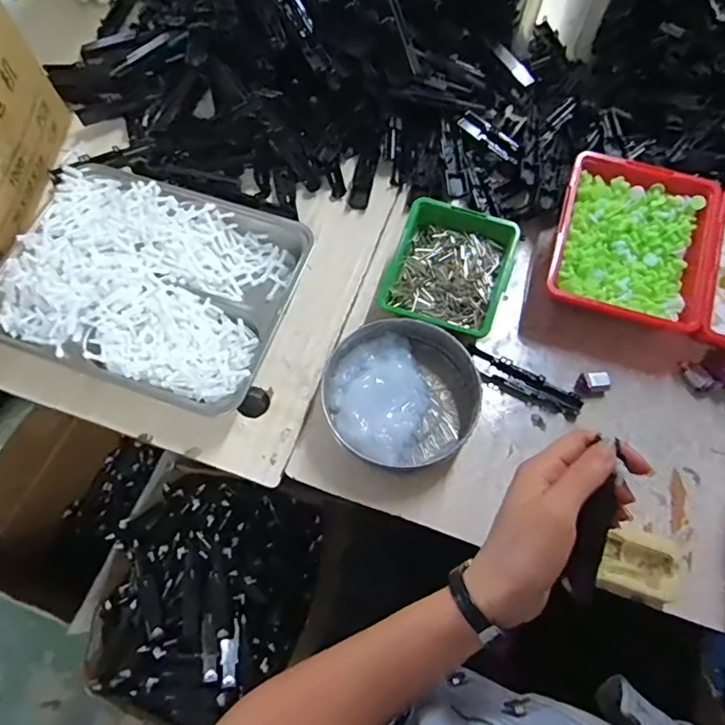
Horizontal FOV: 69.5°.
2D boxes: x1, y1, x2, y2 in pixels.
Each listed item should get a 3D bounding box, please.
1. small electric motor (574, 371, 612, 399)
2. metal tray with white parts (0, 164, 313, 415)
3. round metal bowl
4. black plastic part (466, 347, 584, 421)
[{"bbox_3d":[0.220,0.020,0.502,0.034,0.013,0.026,-7,66,-4],"label":"small electric motor"},{"bbox_3d":[-0.210,-0.081,0.518,0.271,0.049,0.212,18,67,7],"label":"metal tray with white parts"},{"bbox_3d":[0.035,0.027,0.480,0.134,0.039,0.137,0,66,-1],"label":"round metal bowl"},{"bbox_3d":[0.154,0.019,0.505,0.113,0.012,0.031,25,68,10],"label":"black plastic part"}]

